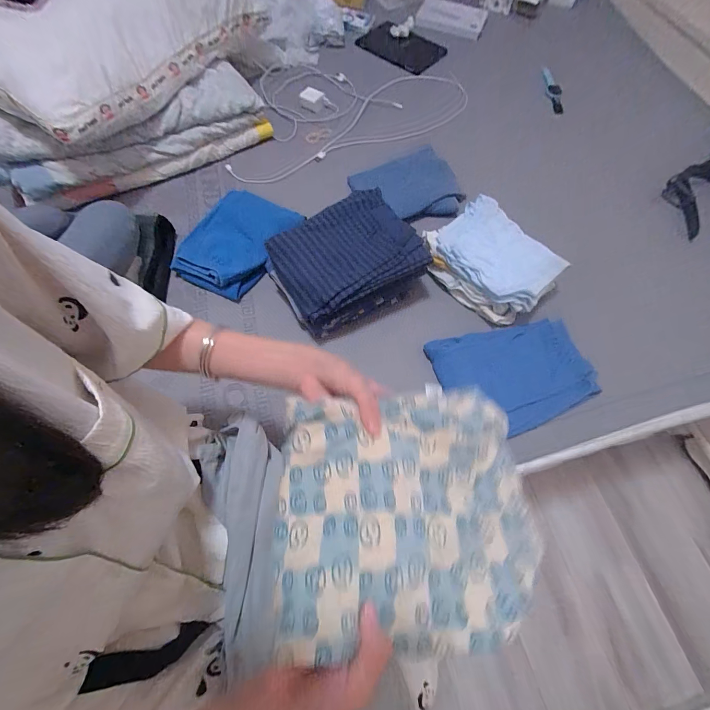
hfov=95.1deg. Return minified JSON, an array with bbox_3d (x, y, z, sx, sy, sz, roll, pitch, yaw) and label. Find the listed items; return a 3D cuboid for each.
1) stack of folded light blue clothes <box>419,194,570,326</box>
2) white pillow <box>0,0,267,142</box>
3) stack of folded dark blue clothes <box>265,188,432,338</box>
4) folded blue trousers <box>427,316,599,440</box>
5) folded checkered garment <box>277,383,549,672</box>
[{"bbox_3d":[0.278,-0.200,0.666,0.205,0.073,0.253,-40,73,-17],"label":"stack of folded light blue clothes"},{"bbox_3d":[-0.522,-0.716,0.683,0.403,0.146,0.634,27,68,9],"label":"white pillow"},{"bbox_3d":[-0.021,-0.177,0.626,0.255,0.093,0.204,-28,70,-14],"label":"stack of folded dark blue clothes"},{"bbox_3d":[0.289,0.037,0.593,0.277,0.029,0.191,-13,67,-8],"label":"folded blue trousers"},{"bbox_3d":[0.048,0.124,0.276,0.222,0.069,0.192,1,66,-2],"label":"folded checkered garment"}]

